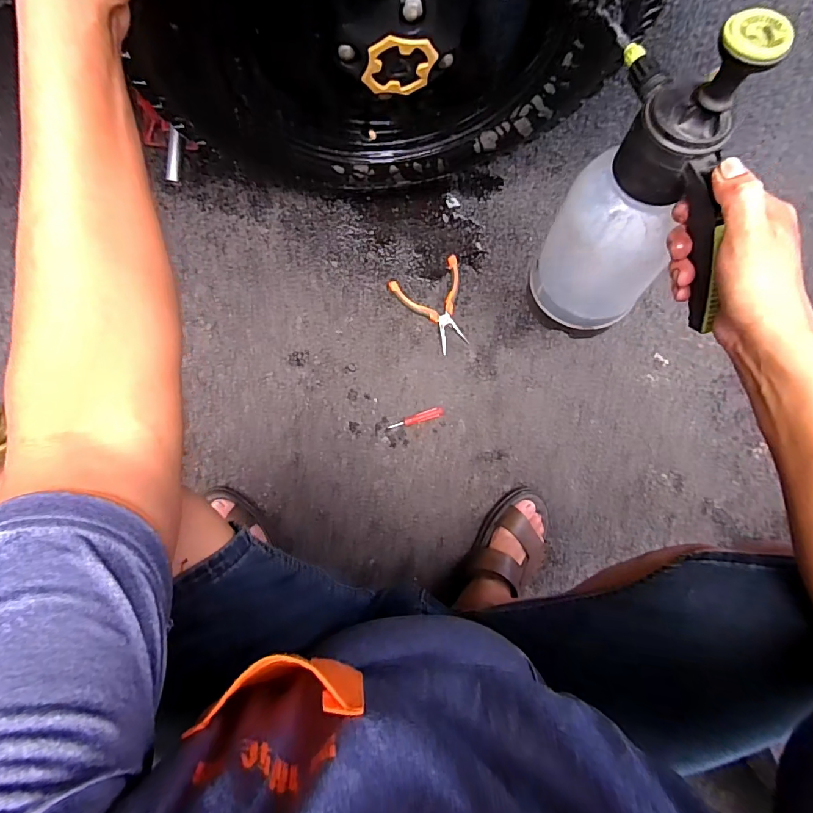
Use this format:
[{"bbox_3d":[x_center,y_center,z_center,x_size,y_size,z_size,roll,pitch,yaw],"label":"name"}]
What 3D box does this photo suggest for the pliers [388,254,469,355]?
[{"bbox_3d":[0.054,-0.159,0.718,0.117,0.014,0.136,-26,95,-8],"label":"pliers"}]

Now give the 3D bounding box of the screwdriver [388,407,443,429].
[{"bbox_3d":[0.017,0.020,0.710,0.089,0.009,0.016,-19,94,-9],"label":"screwdriver"}]

